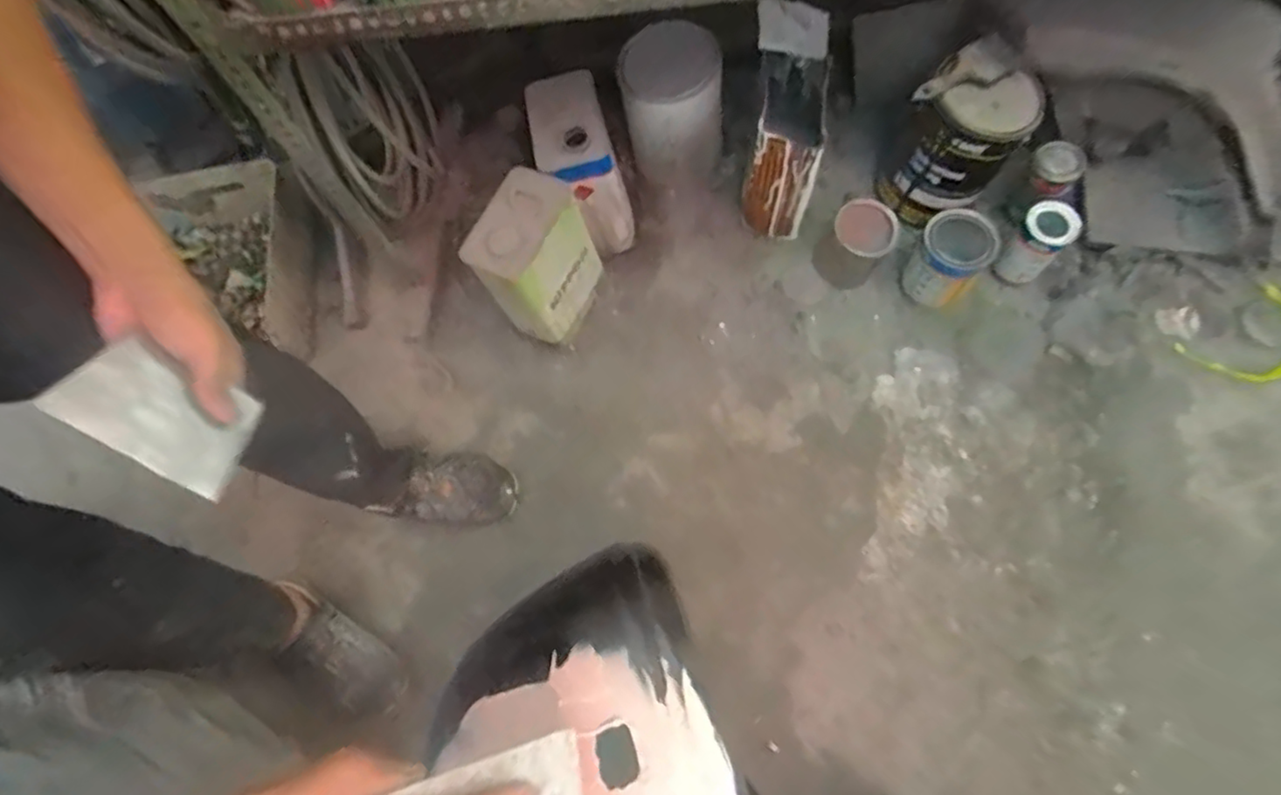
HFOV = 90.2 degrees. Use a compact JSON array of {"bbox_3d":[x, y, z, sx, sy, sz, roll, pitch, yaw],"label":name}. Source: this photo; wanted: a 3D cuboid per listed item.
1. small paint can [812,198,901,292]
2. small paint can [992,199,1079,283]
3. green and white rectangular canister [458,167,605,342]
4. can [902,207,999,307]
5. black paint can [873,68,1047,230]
[{"bbox_3d":[0.345,-0.245,1.025,0.110,0.116,0.096,39,75,18],"label":"small paint can"},{"bbox_3d":[0.621,-0.241,1.012,0.072,0.162,0.071,-2,67,4],"label":"small paint can"},{"bbox_3d":[-0.156,-0.199,0.962,0.124,0.218,0.159,19,70,12],"label":"green and white rectangular canister"},{"bbox_3d":[0.474,-0.210,0.986,0.115,0.125,0.107,-43,71,-13],"label":"can"},{"bbox_3d":[0.492,-0.397,1.002,0.166,0.191,0.160,-2,67,4],"label":"black paint can"}]

